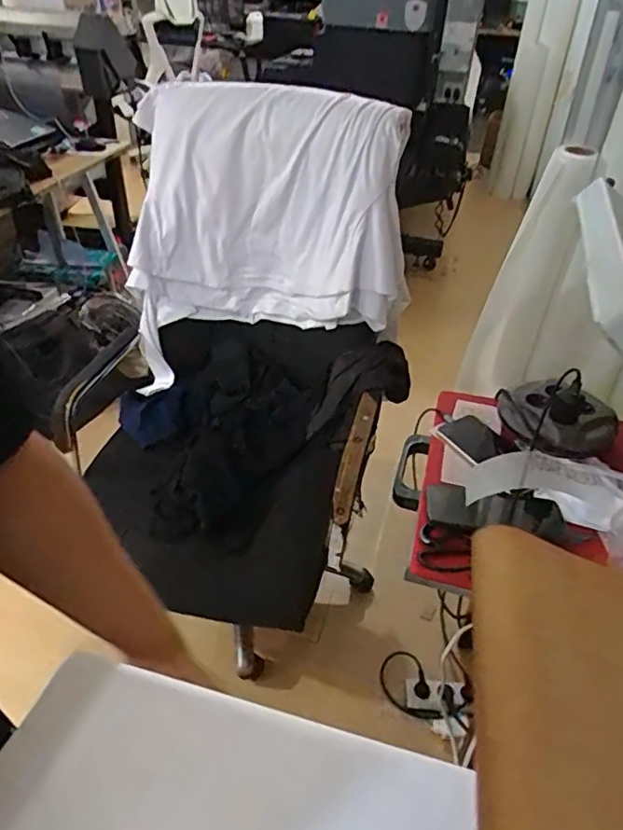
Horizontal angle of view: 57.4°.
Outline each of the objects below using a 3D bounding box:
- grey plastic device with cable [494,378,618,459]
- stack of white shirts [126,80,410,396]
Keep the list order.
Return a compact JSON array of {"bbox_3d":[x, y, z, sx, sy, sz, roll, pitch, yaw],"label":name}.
[{"bbox_3d":[0.358,-0.006,0.840,0.139,0.062,0.149,1,40,-1],"label":"grey plastic device with cable"},{"bbox_3d":[-0.102,-0.382,1.244,0.592,0.541,0.256,6,40,5],"label":"stack of white shirts"}]

